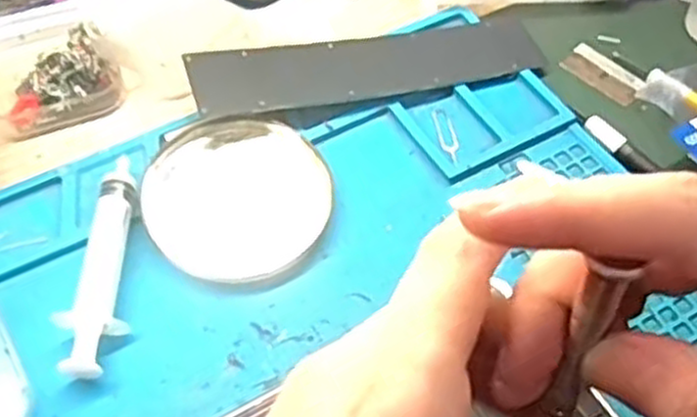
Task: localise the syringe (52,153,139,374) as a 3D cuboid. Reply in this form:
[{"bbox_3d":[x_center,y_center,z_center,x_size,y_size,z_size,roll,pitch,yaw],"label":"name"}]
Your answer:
[{"bbox_3d":[-0.093,0.020,0.295,0.021,0.015,0.091,-1,54,-1],"label":"syringe"}]

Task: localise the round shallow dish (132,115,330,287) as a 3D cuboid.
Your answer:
[{"bbox_3d":[-0.045,-0.007,0.316,0.073,0.015,0.073,0,54,0],"label":"round shallow dish"}]

